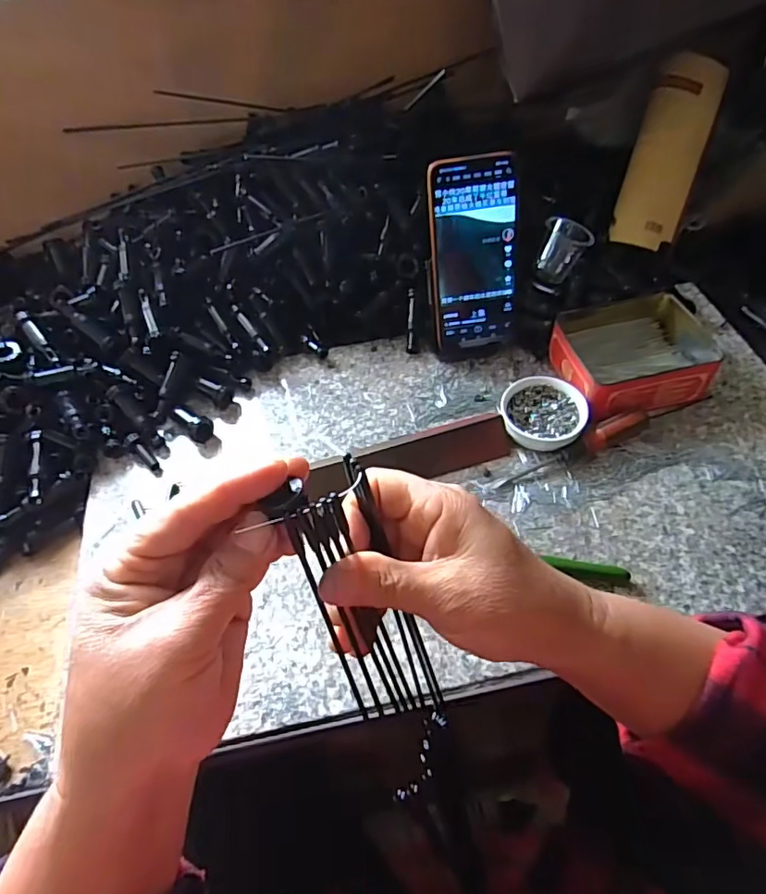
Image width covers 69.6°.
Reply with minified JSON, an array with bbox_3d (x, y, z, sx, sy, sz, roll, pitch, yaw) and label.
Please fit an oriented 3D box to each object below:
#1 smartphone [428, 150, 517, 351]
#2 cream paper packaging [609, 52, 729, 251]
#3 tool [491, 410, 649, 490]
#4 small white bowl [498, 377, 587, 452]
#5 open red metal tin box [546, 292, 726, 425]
[{"bbox_3d":[0.083,-0.169,0.499,0.075,0.166,0.011,-8,31,-1],"label":"smartphone"},{"bbox_3d":[0.315,-0.323,0.613,0.073,0.028,0.204,18,97,18],"label":"cream paper packaging"},{"bbox_3d":[0.157,0.003,0.461,0.140,0.025,0.016,-20,54,-10],"label":"tool"},{"bbox_3d":[0.140,-0.028,0.485,0.072,0.025,0.065,22,58,20],"label":"small white bowl"},{"bbox_3d":[0.229,-0.084,0.507,0.140,0.042,0.115,-16,53,-7],"label":"open red metal tin box"}]

